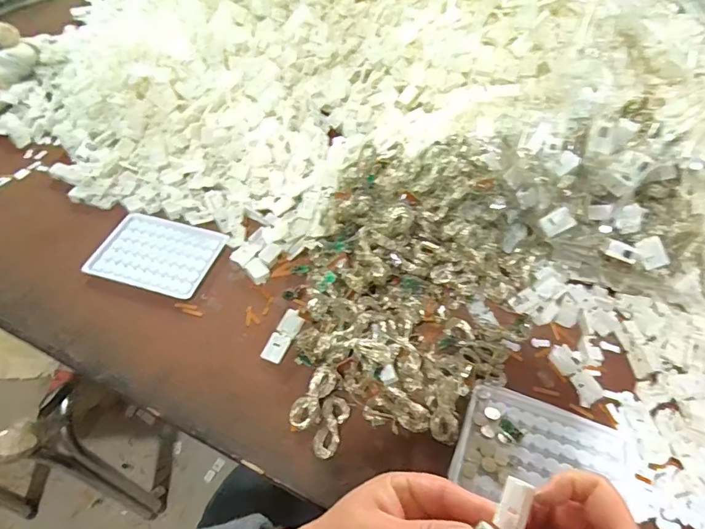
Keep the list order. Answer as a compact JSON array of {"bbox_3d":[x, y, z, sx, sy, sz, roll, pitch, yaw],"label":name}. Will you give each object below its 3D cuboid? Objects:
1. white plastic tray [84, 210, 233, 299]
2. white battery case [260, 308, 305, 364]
[{"bbox_3d":[-0.218,-0.012,0.519,0.130,0.009,0.097,15,53,12],"label":"white plastic tray"},{"bbox_3d":[-0.067,0.069,0.451,0.020,0.005,0.054,28,63,5],"label":"white battery case"}]

